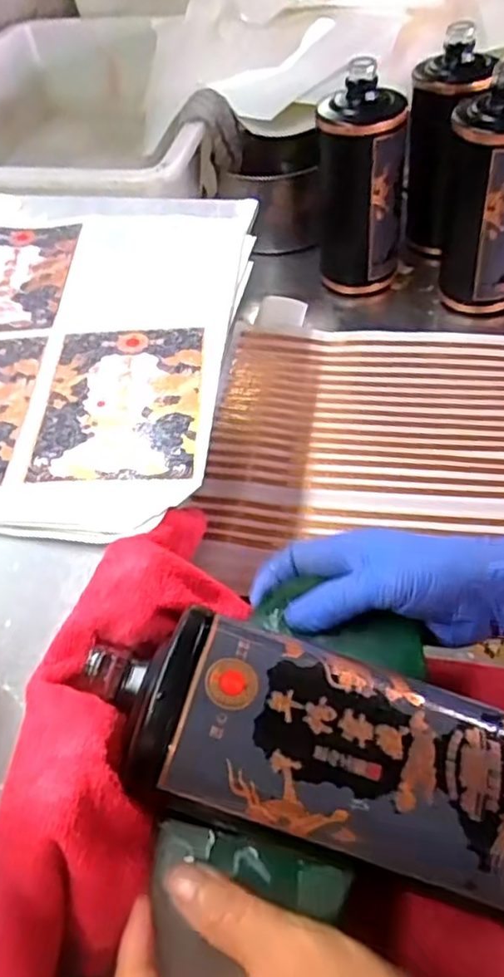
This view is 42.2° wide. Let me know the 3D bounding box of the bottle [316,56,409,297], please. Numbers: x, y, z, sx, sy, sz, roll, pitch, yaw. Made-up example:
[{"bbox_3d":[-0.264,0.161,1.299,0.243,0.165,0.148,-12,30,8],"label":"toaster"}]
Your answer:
[{"bbox_3d":[0.104,-0.290,0.623,0.081,0.183,0.081,5,50,6],"label":"bottle"}]

